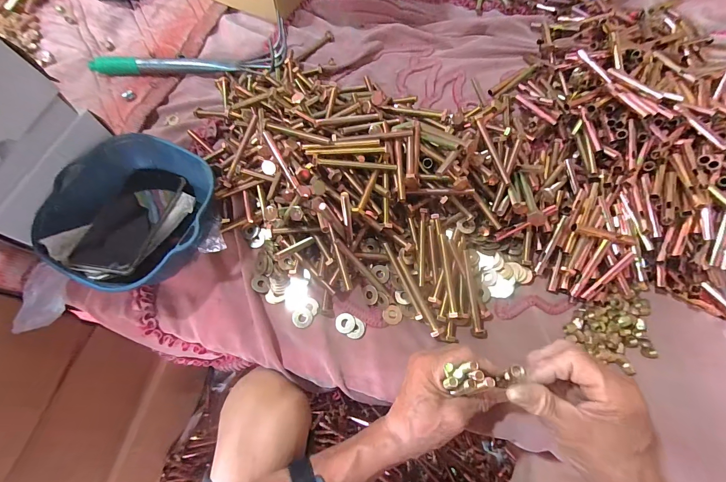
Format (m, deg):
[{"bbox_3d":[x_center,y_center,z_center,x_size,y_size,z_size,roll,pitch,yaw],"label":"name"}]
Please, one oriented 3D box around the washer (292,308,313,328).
[{"bbox_3d":[-0.078,0.098,0.419,0.025,0.004,0.025,0,67,-1],"label":"washer"}]

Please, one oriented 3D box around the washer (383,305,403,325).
[{"bbox_3d":[0.038,0.095,0.420,0.025,0.006,0.025,0,67,-1],"label":"washer"}]

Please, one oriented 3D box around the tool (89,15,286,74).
[{"bbox_3d":[-0.306,-0.339,0.586,0.337,0.038,0.109,-4,67,-3],"label":"tool"}]

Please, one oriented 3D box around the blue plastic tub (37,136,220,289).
[{"bbox_3d":[-0.293,-0.031,0.424,0.197,0.088,0.185,0,67,-1],"label":"blue plastic tub"}]

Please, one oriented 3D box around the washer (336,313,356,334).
[{"bbox_3d":[-0.022,0.104,0.415,0.024,0.004,0.026,0,67,-1],"label":"washer"}]

